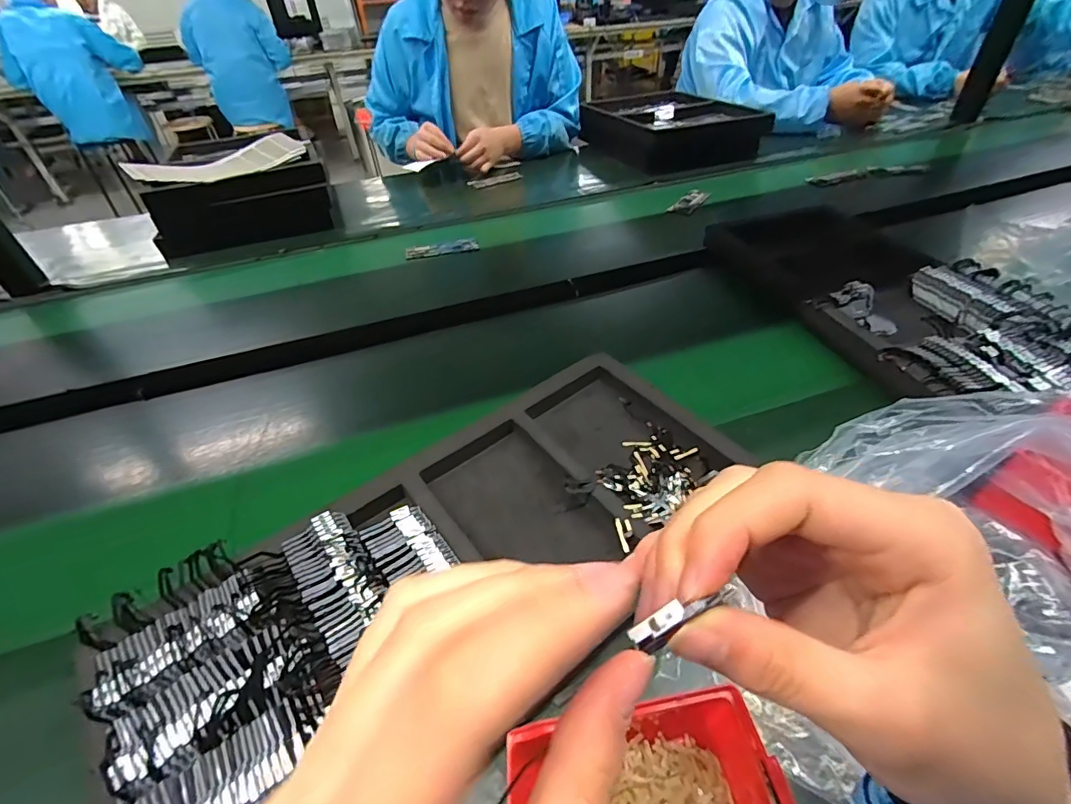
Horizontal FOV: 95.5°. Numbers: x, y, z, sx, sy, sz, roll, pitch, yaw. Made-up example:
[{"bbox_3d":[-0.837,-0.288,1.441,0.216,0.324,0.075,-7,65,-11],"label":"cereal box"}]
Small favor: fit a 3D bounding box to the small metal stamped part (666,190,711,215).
[{"bbox_3d":[0.303,-0.391,0.956,0.048,0.017,0.098,27,51,29],"label":"small metal stamped part"}]

